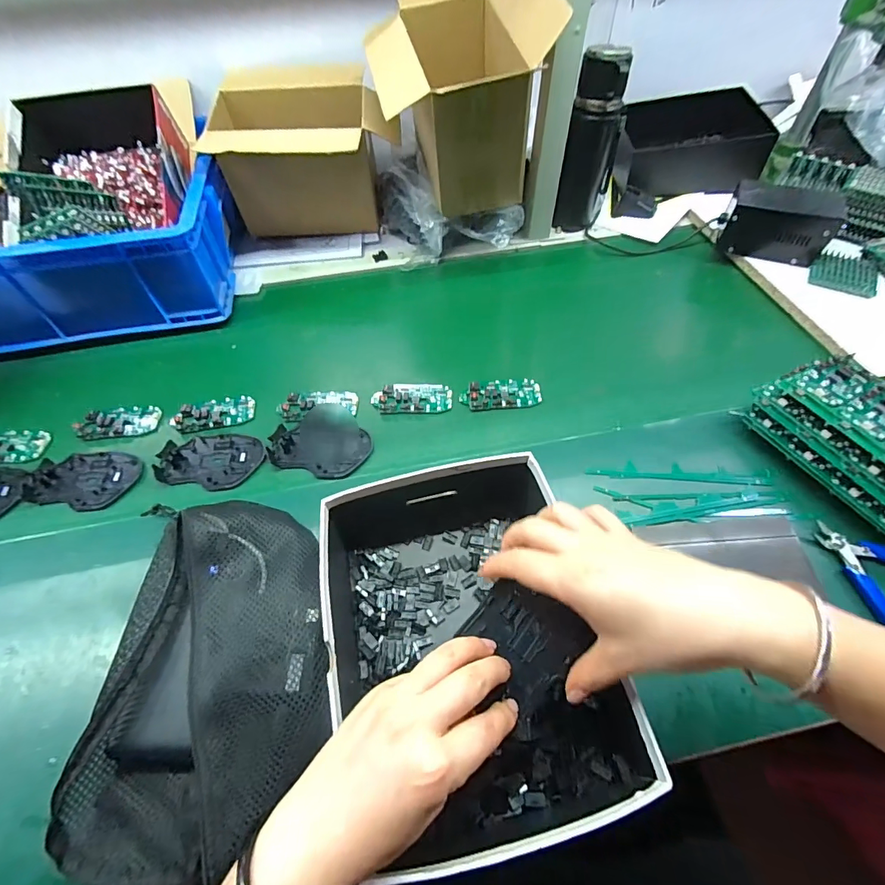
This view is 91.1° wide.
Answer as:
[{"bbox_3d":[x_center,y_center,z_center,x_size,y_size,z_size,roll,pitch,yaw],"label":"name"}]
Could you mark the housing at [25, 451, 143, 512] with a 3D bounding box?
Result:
[{"bbox_3d":[-0.403,0.040,0.492,0.114,0.013,0.073,6,55,6],"label":"housing"}]

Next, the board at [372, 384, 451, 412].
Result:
[{"bbox_3d":[-0.039,-0.056,0.542,0.099,0.006,0.047,-3,54,0],"label":"board"}]

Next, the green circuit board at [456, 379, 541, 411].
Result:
[{"bbox_3d":[0.072,-0.062,0.540,0.098,0.012,0.045,-5,54,-2],"label":"green circuit board"}]

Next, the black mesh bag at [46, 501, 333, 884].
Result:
[{"bbox_3d":[-0.173,0.179,0.351,0.176,0.058,0.268,-3,54,0],"label":"black mesh bag"}]

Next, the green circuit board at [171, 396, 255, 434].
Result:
[{"bbox_3d":[-0.283,-0.037,0.539,0.095,0.007,0.045,-8,55,-3],"label":"green circuit board"}]

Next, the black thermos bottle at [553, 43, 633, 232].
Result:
[{"bbox_3d":[0.234,-0.458,0.680,0.078,0.239,0.067,15,56,12],"label":"black thermos bottle"}]

